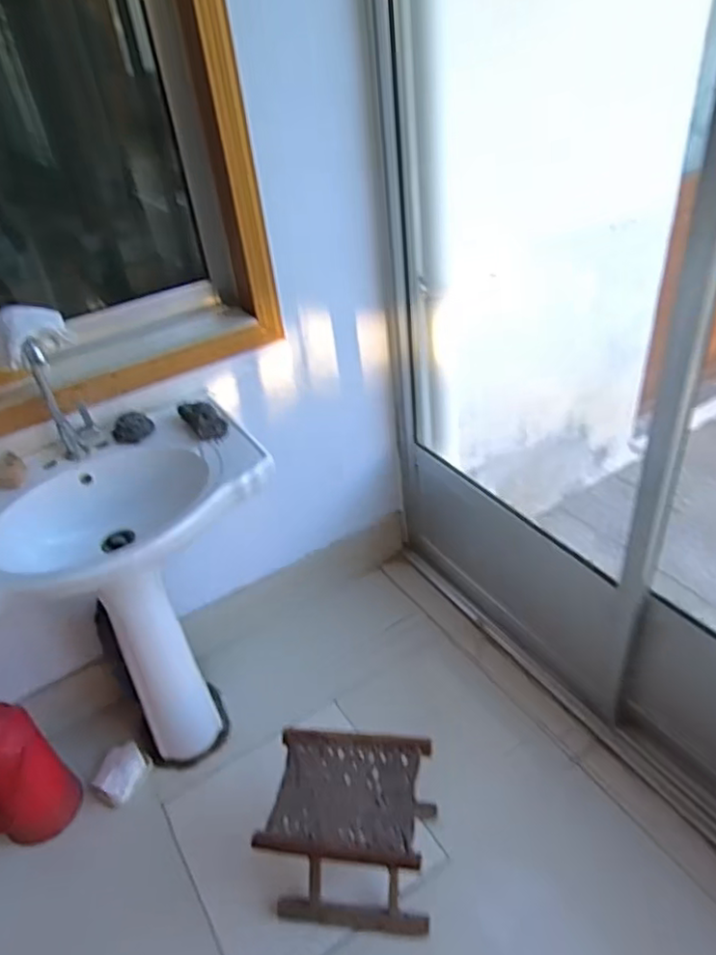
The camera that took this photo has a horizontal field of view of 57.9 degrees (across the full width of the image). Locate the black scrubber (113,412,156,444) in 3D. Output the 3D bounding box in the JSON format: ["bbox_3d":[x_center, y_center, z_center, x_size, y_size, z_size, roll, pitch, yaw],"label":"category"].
[{"bbox_3d":[-0.439,-0.100,1.264,0.056,0.045,0.070,17,41,26],"label":"black scrubber"}]

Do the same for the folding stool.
[{"bbox_3d":[-0.010,0.663,1.211,0.293,0.264,0.248,-1,37,5],"label":"folding stool"}]

